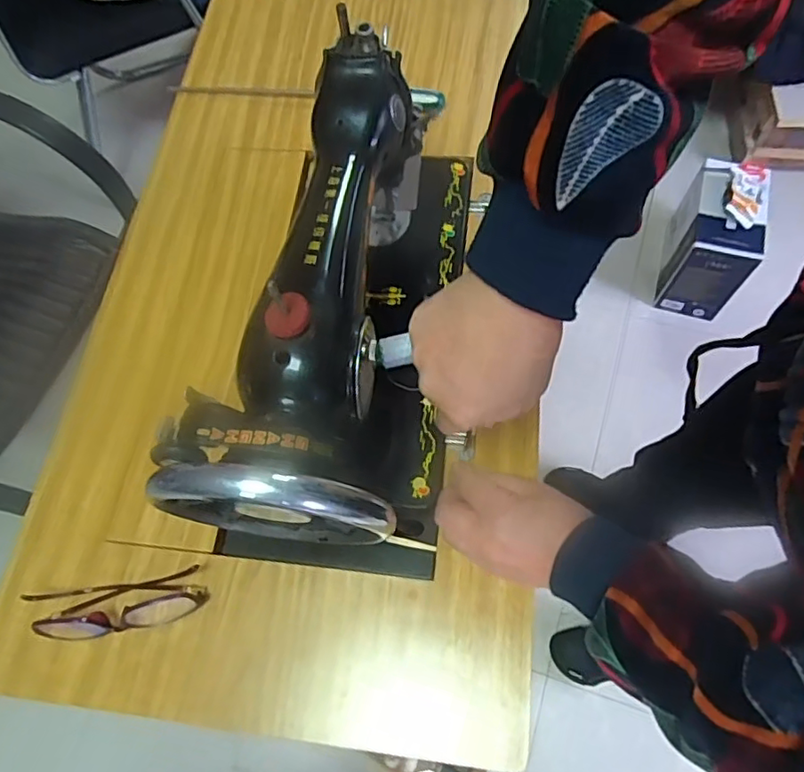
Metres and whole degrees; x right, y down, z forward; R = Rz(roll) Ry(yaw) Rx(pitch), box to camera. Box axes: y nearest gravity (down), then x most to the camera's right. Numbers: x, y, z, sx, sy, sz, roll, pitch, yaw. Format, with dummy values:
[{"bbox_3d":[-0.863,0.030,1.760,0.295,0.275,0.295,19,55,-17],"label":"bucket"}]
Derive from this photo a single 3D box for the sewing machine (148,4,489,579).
[{"bbox_3d":[-0.026,-0.083,0.448,0.148,0.211,0.402,7,66,6],"label":"sewing machine"}]

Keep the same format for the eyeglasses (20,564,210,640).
[{"bbox_3d":[-0.217,0.169,0.448,0.126,0.030,0.037,-9,65,-2],"label":"eyeglasses"}]

